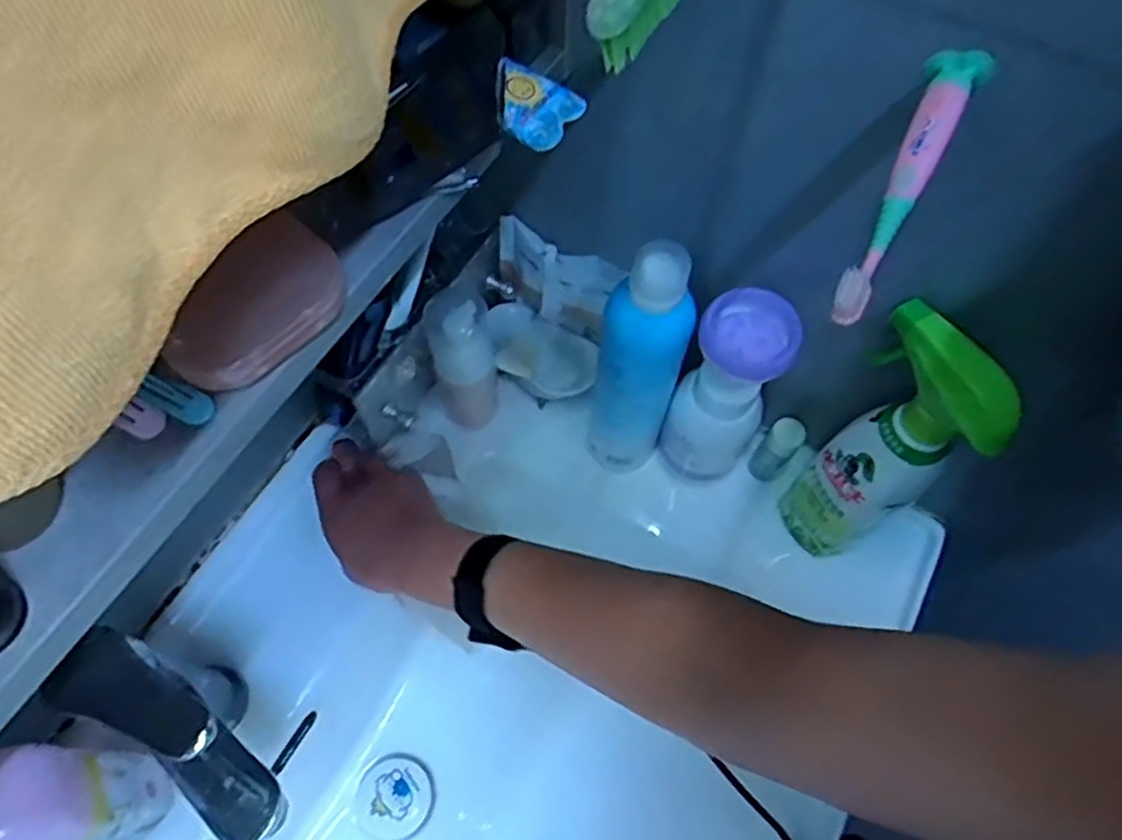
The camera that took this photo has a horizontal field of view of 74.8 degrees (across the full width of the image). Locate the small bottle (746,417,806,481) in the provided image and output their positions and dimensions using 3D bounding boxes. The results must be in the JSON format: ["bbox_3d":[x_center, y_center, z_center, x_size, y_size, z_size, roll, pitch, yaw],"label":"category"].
[{"bbox_3d":[0.174,0.025,0.599,0.026,0.074,0.025,1,63,-2],"label":"small bottle"}]

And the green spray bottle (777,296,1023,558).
[{"bbox_3d":[0.212,0.024,0.500,0.086,0.216,0.061,42,69,17],"label":"green spray bottle"}]

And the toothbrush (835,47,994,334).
[{"bbox_3d":[0.143,-0.101,0.303,0.022,0.028,0.141,28,65,11],"label":"toothbrush"}]

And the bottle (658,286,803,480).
[{"bbox_3d":[0.120,-0.018,0.537,0.065,0.164,0.064,1,63,-2],"label":"bottle"}]

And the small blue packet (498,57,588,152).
[{"bbox_3d":[-0.013,-0.155,0.363,0.045,0.010,0.038,28,71,-20],"label":"small blue packet"}]

